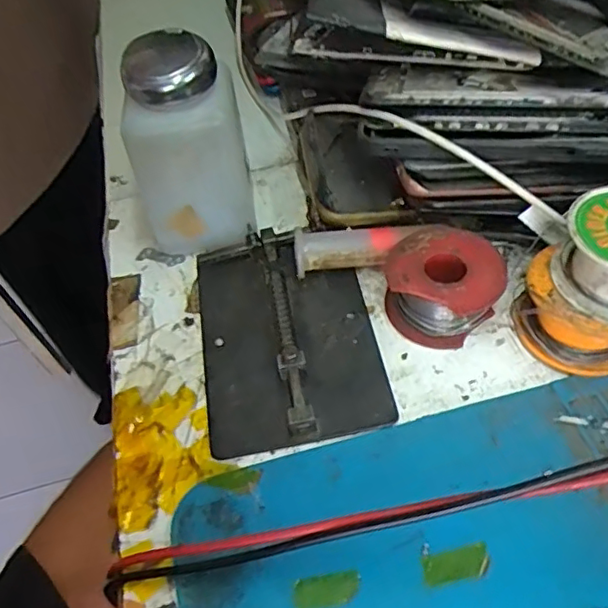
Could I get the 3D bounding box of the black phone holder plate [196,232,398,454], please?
[{"bbox_3d":[-0.009,0.011,0.278,0.079,0.015,0.115,-11,50,-3],"label":"black phone holder plate"}]

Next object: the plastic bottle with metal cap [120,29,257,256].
[{"bbox_3d":[-0.057,-0.071,0.293,0.053,0.106,0.044,-16,51,-7],"label":"plastic bottle with metal cap"}]

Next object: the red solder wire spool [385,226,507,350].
[{"bbox_3d":[0.065,-0.010,0.276,0.050,0.029,0.049,-3,50,4],"label":"red solder wire spool"}]

